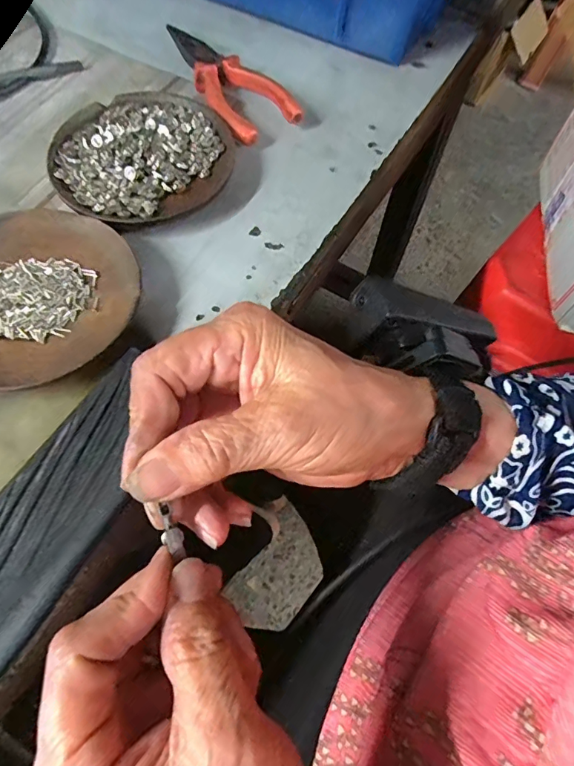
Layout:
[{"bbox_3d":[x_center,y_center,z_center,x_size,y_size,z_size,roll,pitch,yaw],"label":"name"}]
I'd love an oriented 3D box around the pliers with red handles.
[{"bbox_3d":[-0.044,-0.225,0.342,0.051,0.019,0.140,-26,68,-14],"label":"pliers with red handles"}]

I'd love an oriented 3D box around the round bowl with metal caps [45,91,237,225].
[{"bbox_3d":[-0.093,-0.147,0.300,0.112,0.021,0.104,1,65,-2],"label":"round bowl with metal caps"}]

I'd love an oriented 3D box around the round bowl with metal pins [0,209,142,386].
[{"bbox_3d":[-0.140,-0.049,0.251,0.112,0.019,0.105,1,65,-2],"label":"round bowl with metal pins"}]

